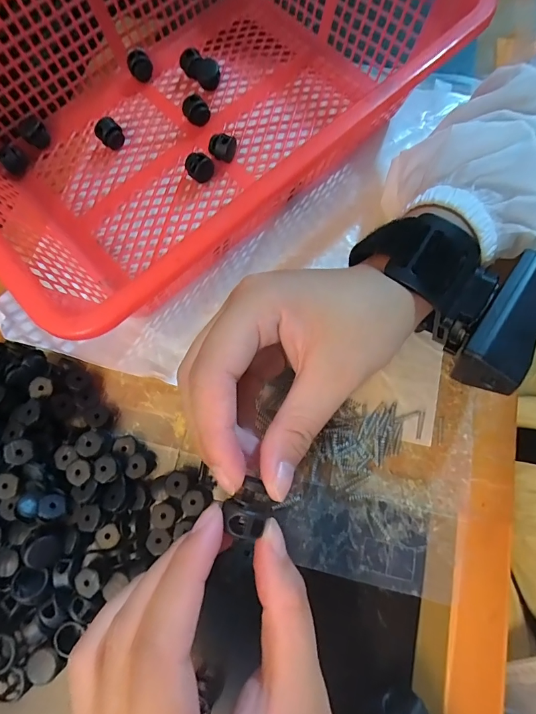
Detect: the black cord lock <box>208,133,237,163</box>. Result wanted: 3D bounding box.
[{"bbox_3d":[-0.031,-0.143,0.259,0.015,0.020,0.014,0,75,0],"label":"black cord lock"}]

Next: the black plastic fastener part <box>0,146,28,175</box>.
[{"bbox_3d":[-0.175,-0.135,0.262,0.015,0.015,0.016,0,75,0],"label":"black plastic fastener part"}]

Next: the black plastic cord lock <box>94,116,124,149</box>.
[{"bbox_3d":[-0.109,-0.153,0.264,0.016,0.021,0.013,-31,77,-8],"label":"black plastic cord lock"}]

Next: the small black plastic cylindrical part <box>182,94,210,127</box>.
[{"bbox_3d":[-0.051,-0.172,0.267,0.012,0.019,0.017,-41,79,-10],"label":"small black plastic cylindrical part"}]

